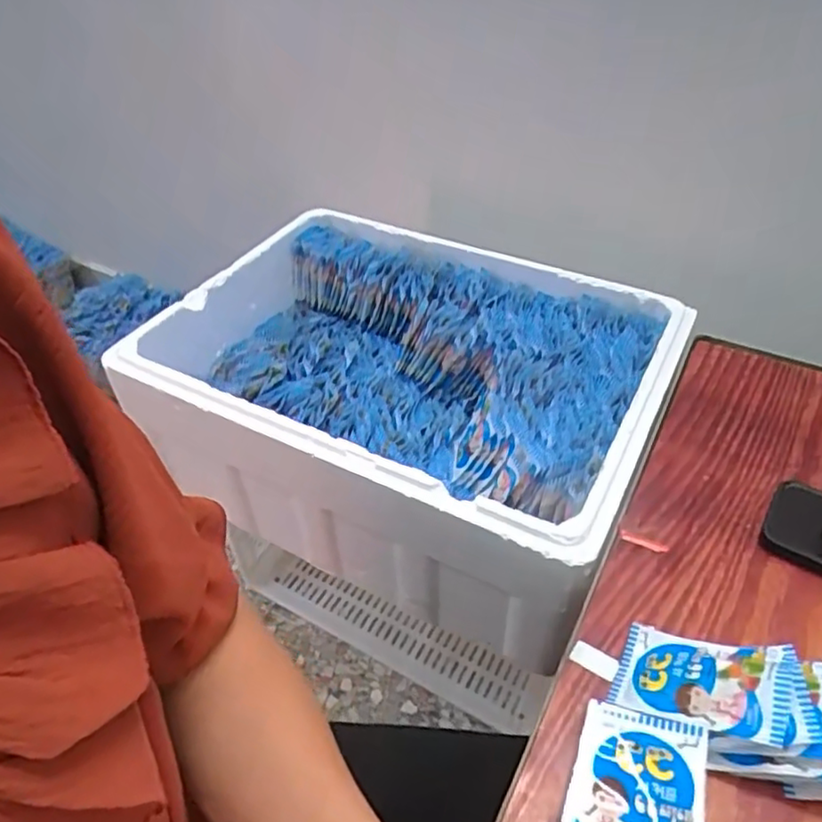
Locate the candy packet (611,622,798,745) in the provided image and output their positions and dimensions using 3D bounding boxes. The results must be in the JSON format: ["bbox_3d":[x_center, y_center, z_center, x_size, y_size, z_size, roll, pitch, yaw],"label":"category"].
[{"bbox_3d":[0.188,0.176,0.418,0.100,0.009,0.067,-7,31,35],"label":"candy packet"}]

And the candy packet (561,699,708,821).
[{"bbox_3d":[0.130,0.233,0.370,0.074,0.029,0.106,13,44,18],"label":"candy packet"}]

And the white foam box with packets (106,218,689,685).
[{"bbox_3d":[-0.009,-0.027,0.789,0.576,0.199,0.409,21,46,21],"label":"white foam box with packets"}]

